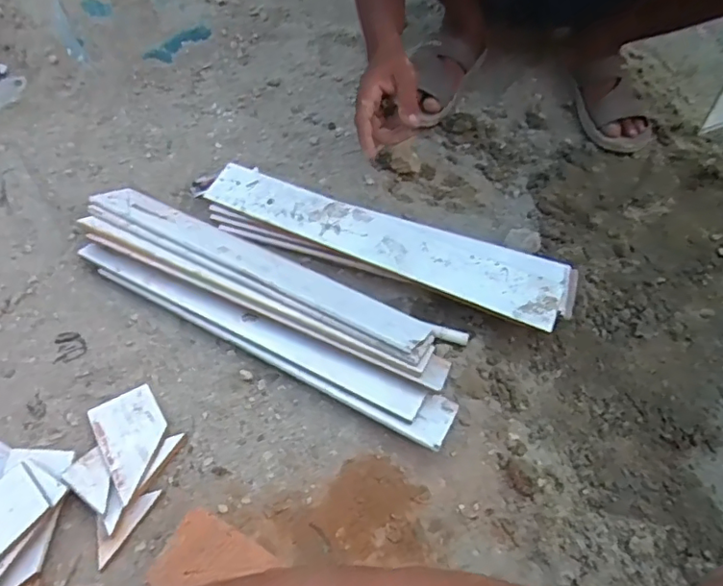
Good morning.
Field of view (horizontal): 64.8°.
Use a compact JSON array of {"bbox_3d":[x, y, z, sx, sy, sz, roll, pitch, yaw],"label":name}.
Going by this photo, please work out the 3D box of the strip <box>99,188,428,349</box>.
[{"bbox_3d":[-0.140,-0.042,0.753,0.491,0.016,0.074,24,33,14],"label":"strip"}]

